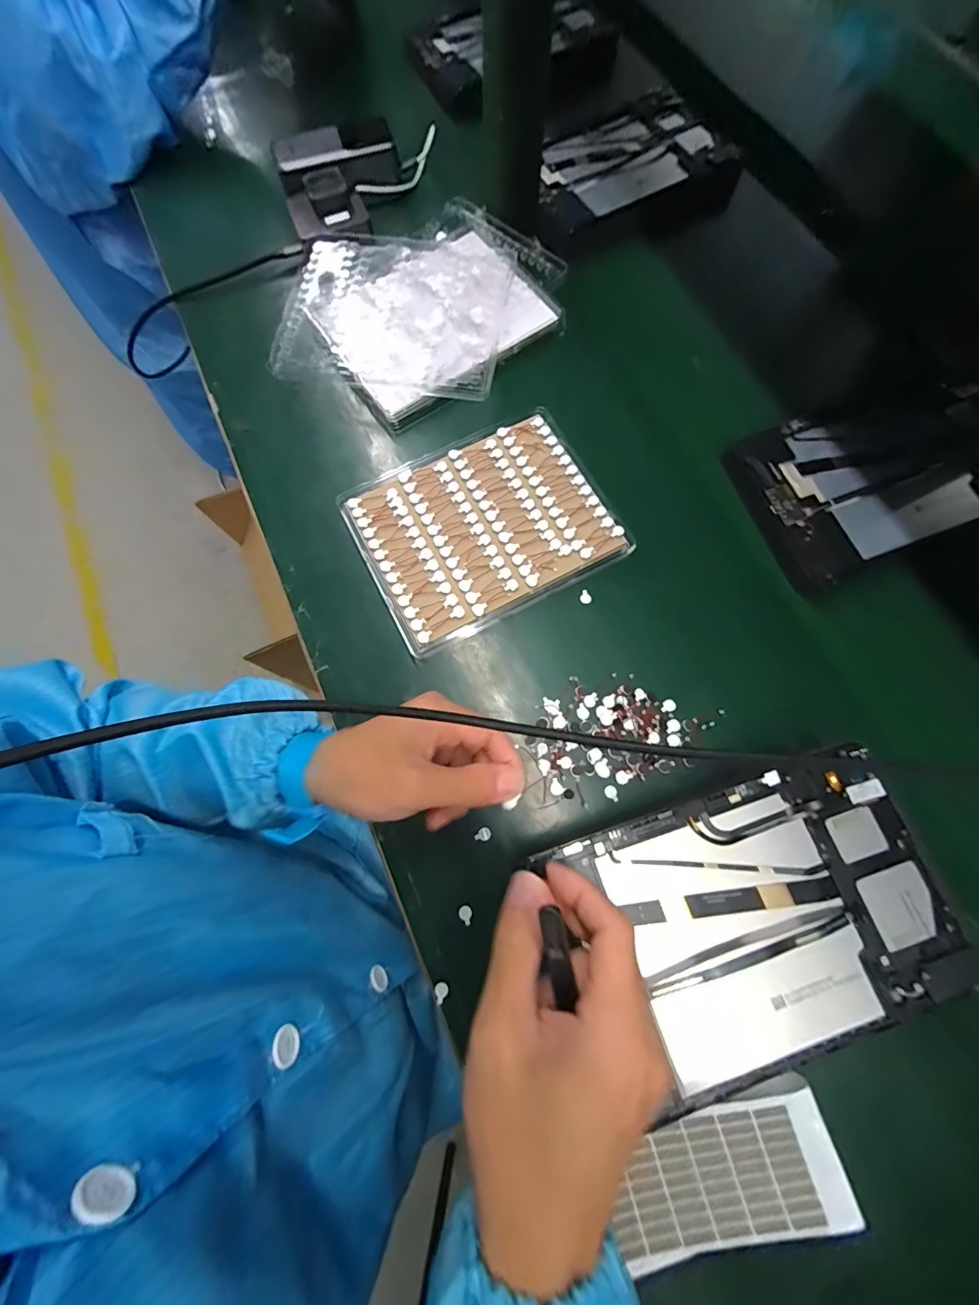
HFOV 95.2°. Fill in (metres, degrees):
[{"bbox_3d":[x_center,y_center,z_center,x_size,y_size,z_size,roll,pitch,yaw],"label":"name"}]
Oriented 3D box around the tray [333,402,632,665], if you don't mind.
[{"bbox_3d":[-0.006,-0.112,0.394,0.208,0.020,0.164,-27,76,-5],"label":"tray"}]

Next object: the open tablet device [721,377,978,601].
[{"bbox_3d":[0.349,-0.157,0.396,0.252,0.014,0.150,-21,74,-5],"label":"open tablet device"}]

